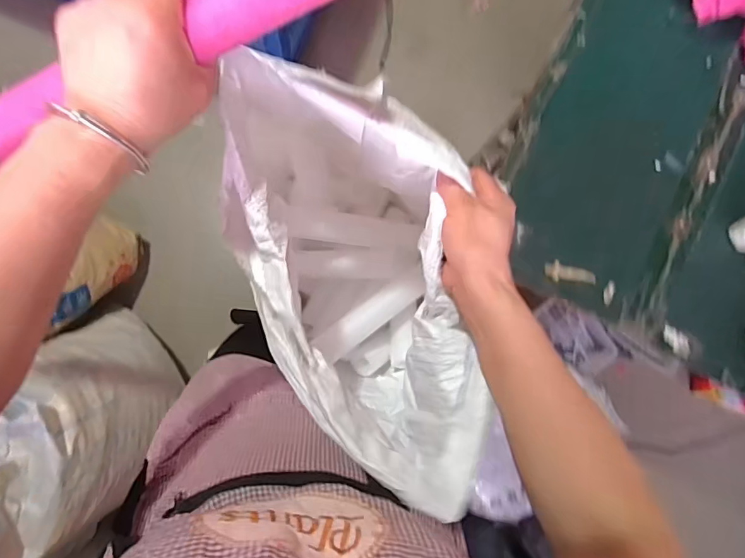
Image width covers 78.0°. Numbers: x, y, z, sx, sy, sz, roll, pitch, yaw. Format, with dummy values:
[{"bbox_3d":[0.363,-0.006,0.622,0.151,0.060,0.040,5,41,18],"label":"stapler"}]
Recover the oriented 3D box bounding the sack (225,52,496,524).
[{"bbox_3d":[-0.027,0.009,0.560,0.192,0.383,0.384,-6,87,-5],"label":"sack"}]

